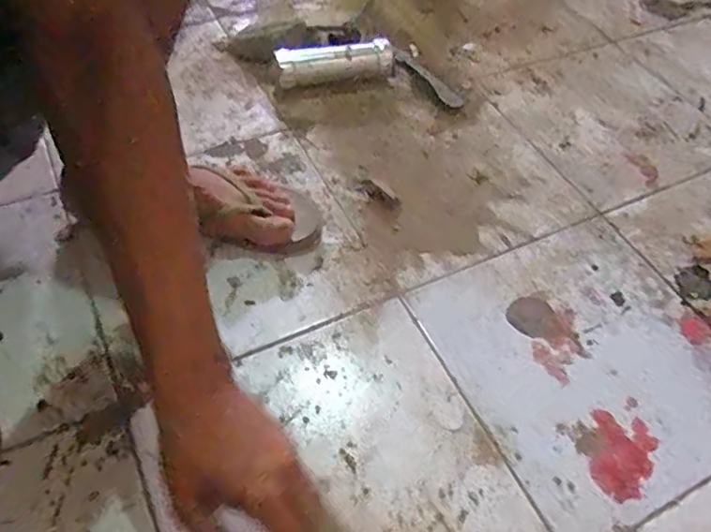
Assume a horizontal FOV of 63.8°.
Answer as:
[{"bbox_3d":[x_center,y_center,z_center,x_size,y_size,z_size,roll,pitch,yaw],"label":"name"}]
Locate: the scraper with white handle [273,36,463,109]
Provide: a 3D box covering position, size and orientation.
[{"bbox_3d":[0.020,-0.288,0.832,0.269,0.054,0.091,2,53,-3],"label":"scraper with white handle"}]

